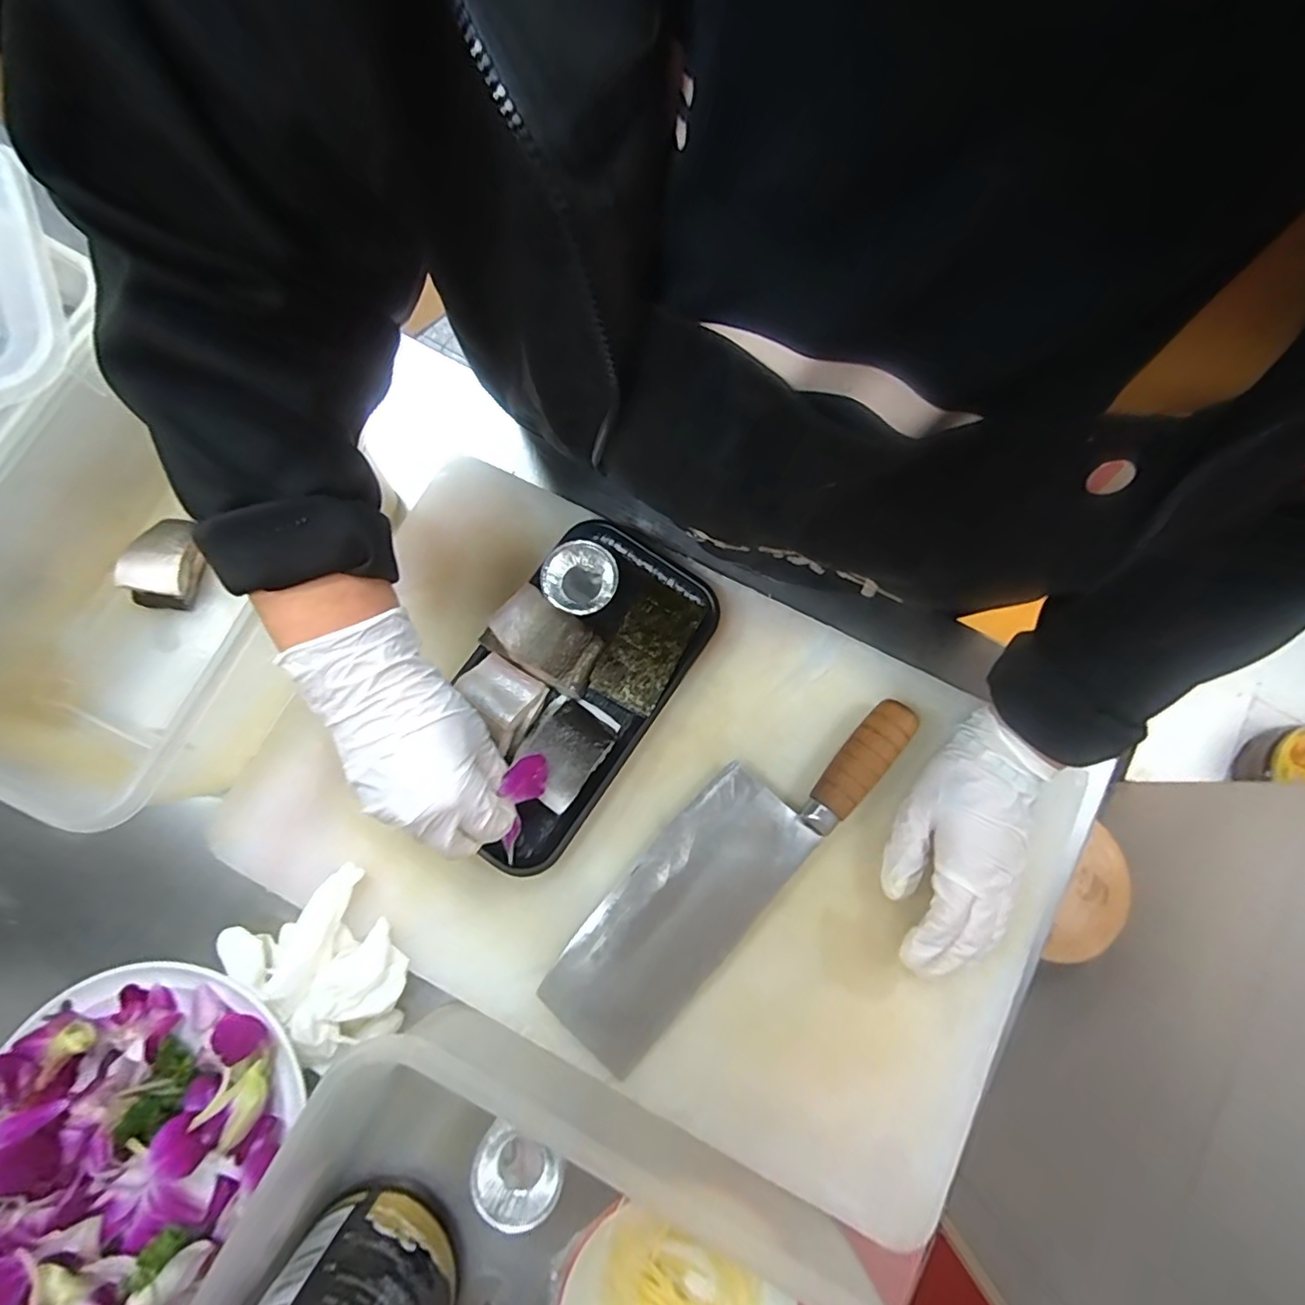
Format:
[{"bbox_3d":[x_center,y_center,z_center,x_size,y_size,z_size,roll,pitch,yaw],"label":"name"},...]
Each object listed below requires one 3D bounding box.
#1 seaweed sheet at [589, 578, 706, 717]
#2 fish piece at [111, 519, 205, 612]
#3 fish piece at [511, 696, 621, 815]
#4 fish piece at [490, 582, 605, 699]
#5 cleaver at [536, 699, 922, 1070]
[{"bbox_3d":[-0.003,-0.005,0.419,0.050,0.007,0.091,29,76,7],"label":"seaweed sheet"},{"bbox_3d":[-0.378,-0.070,0.457,0.048,0.029,0.067,9,78,1],"label":"fish piece"},{"bbox_3d":[-0.061,0.064,0.393,0.052,0.024,0.068,35,79,7],"label":"fish piece"},{"bbox_3d":[-0.073,-0.009,0.409,0.077,0.016,0.048,34,79,7],"label":"fish piece"},{"bbox_3d":[0.050,0.139,0.395,0.085,0.034,0.297,41,80,8],"label":"cleaver"}]

